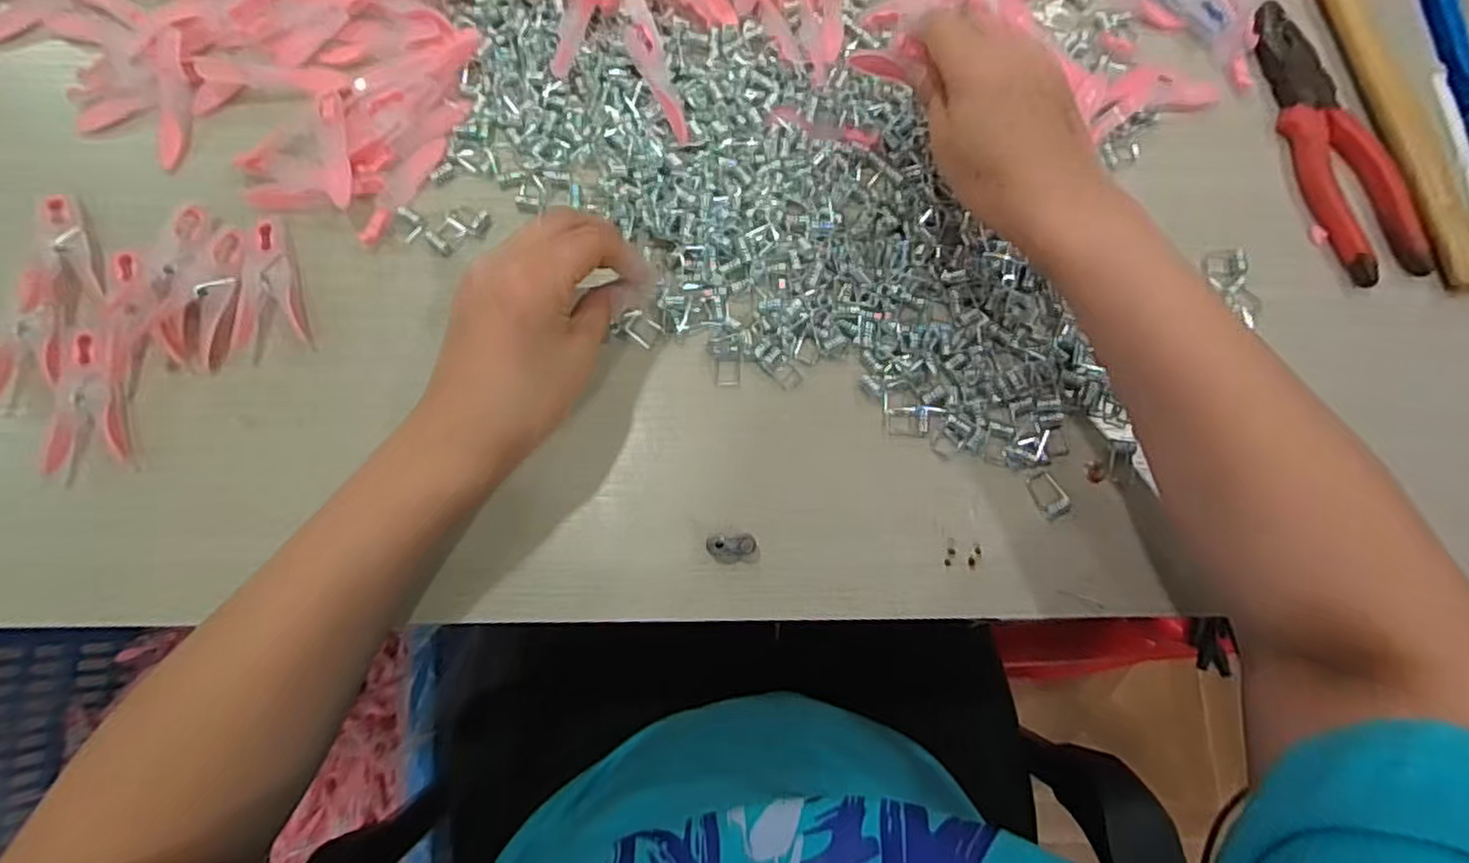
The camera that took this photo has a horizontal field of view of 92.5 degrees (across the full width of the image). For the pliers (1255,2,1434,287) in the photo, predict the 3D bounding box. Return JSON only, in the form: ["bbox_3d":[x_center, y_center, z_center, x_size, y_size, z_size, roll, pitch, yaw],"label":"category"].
[{"bbox_3d":[0.362,-0.178,0.430,0.050,0.022,0.187,-9,76,-4],"label":"pliers"}]

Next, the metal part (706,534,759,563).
[{"bbox_3d":[0.000,0.058,0.350,0.026,0.017,0.013,0,76,-2],"label":"metal part"}]

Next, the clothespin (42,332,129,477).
[{"bbox_3d":[-0.330,-0.014,0.354,0.031,0.018,0.067,-19,77,-6],"label":"clothespin"}]

